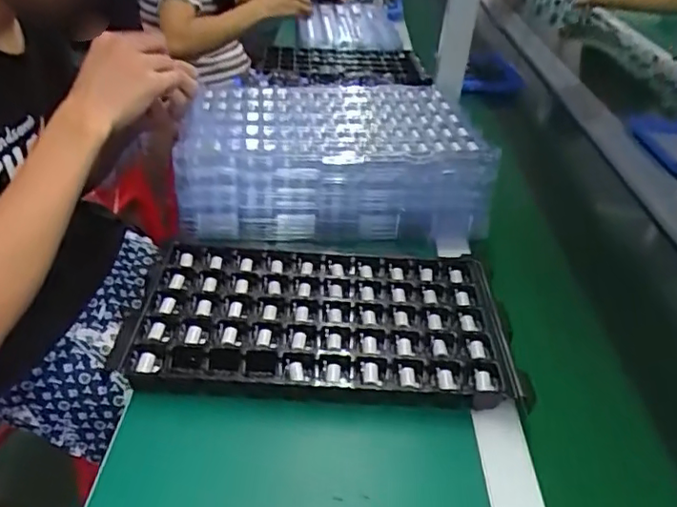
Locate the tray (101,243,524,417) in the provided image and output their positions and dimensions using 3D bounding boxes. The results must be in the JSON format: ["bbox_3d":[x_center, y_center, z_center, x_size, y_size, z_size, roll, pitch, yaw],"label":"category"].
[{"bbox_3d":[-0.016,0.064,0.581,0.359,0.031,0.198,5,33,-1],"label":"tray"}]

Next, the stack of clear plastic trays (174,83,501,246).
[{"bbox_3d":[-0.015,-0.119,0.736,0.354,0.116,0.227,-2,34,-11],"label":"stack of clear plastic trays"}]

